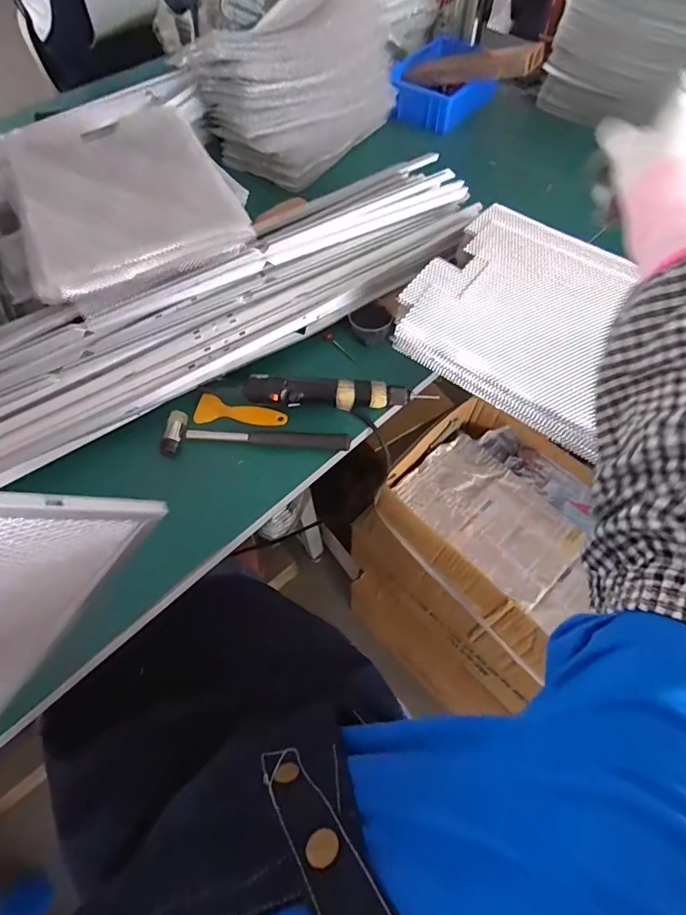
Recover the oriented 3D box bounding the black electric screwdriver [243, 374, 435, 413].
[{"bbox_3d":[-0.013,-0.089,0.626,0.244,0.052,0.039,-4,61,0],"label":"black electric screwdriver"}]

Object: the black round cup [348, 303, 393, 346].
[{"bbox_3d":[0.042,-0.200,0.677,0.052,0.040,0.055,-1,61,2],"label":"black round cup"}]

